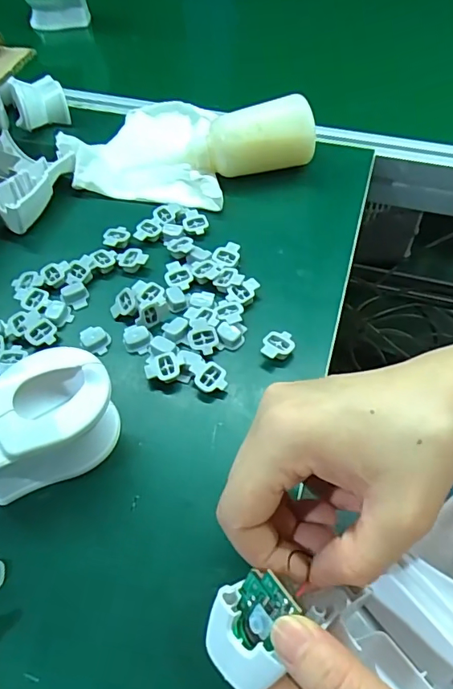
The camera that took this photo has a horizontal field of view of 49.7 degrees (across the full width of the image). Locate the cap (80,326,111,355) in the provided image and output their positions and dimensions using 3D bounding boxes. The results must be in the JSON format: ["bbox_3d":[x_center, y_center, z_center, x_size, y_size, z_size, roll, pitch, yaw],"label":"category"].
[{"bbox_3d":[-0.097,-0.004,0.363,0.020,0.007,0.025,-28,57,-19],"label":"cap"}]

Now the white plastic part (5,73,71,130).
[{"bbox_3d":[-0.205,-0.268,0.528,0.053,0.029,0.074,-22,55,-15],"label":"white plastic part"}]

